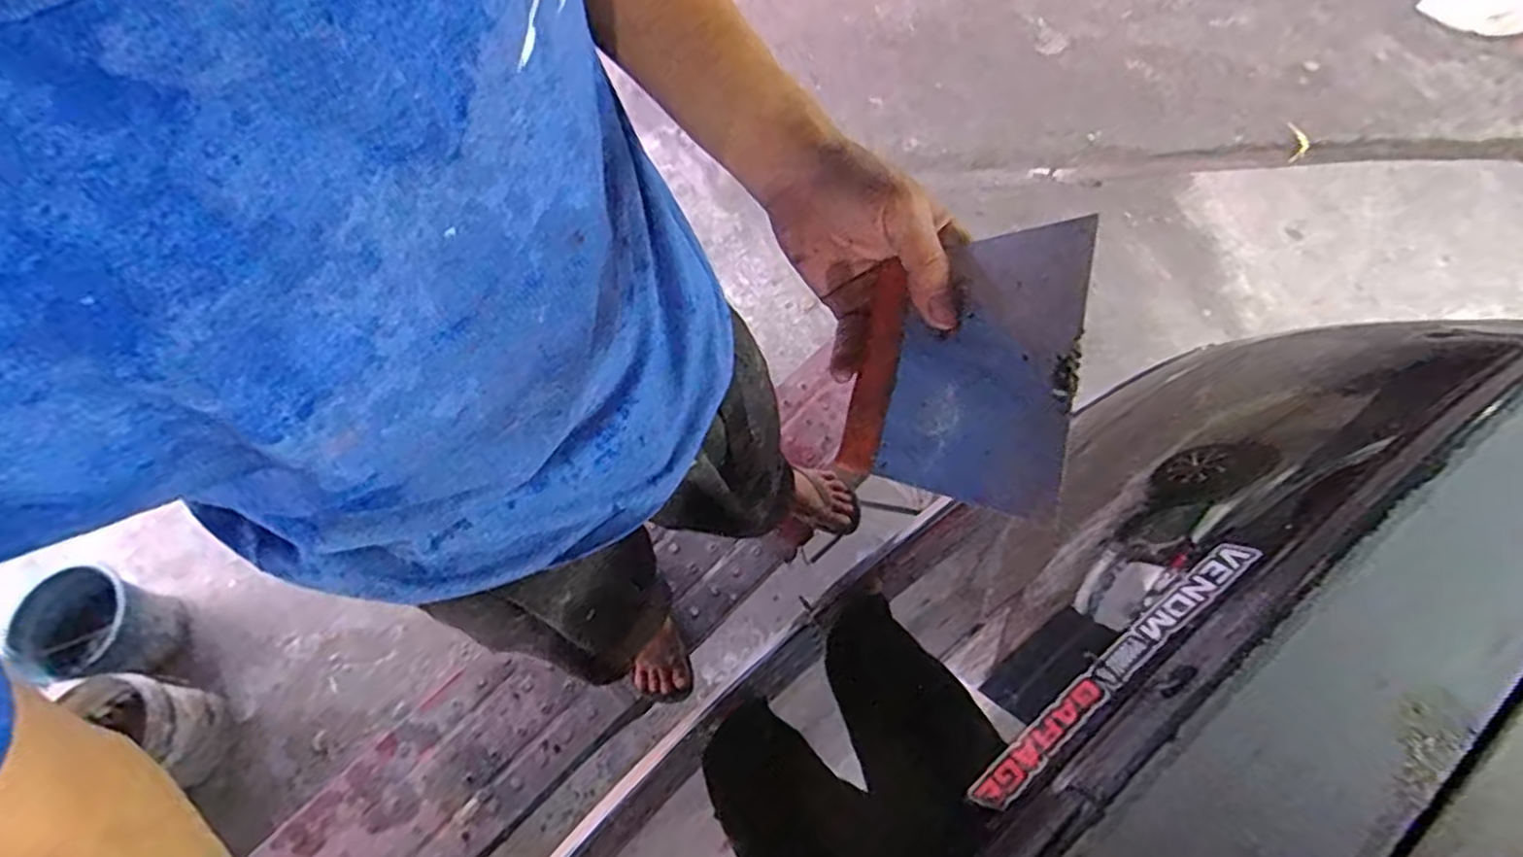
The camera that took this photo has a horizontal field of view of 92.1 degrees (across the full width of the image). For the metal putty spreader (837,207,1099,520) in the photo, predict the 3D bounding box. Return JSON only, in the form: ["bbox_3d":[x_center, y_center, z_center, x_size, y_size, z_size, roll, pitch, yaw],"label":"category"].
[{"bbox_3d":[0.092,-0.030,0.341,0.101,0.008,0.136,3,69,33],"label":"metal putty spreader"}]

